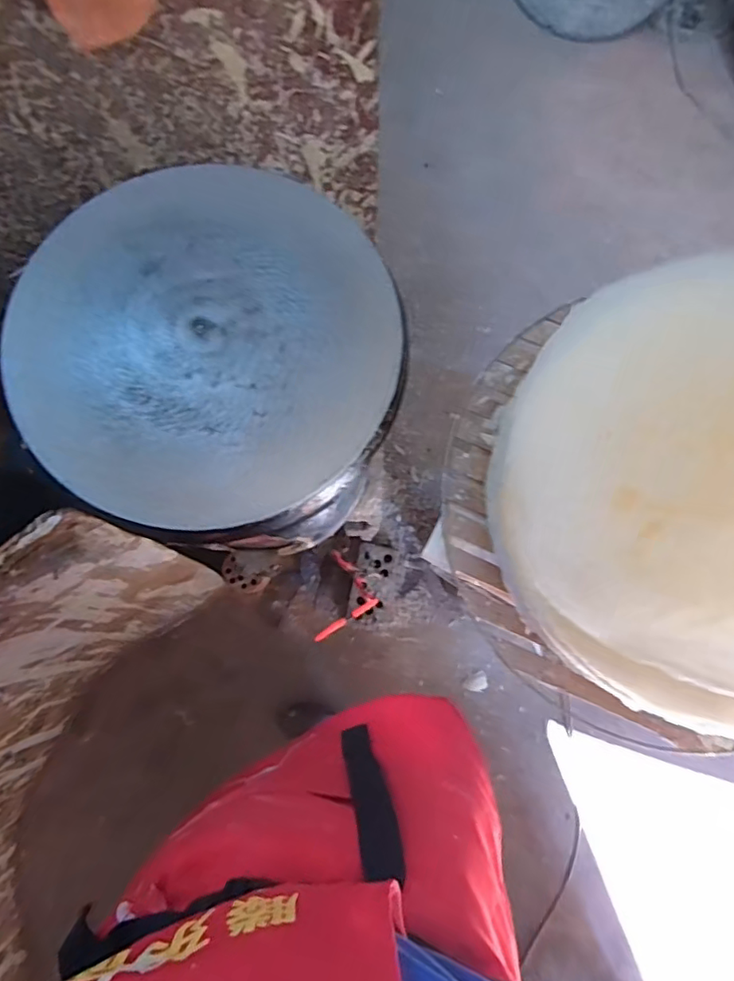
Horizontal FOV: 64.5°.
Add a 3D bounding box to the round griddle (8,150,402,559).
[{"bbox_3d":[-0.152,-0.145,0.578,0.372,0.043,0.361,0,79,0],"label":"round griddle"}]

